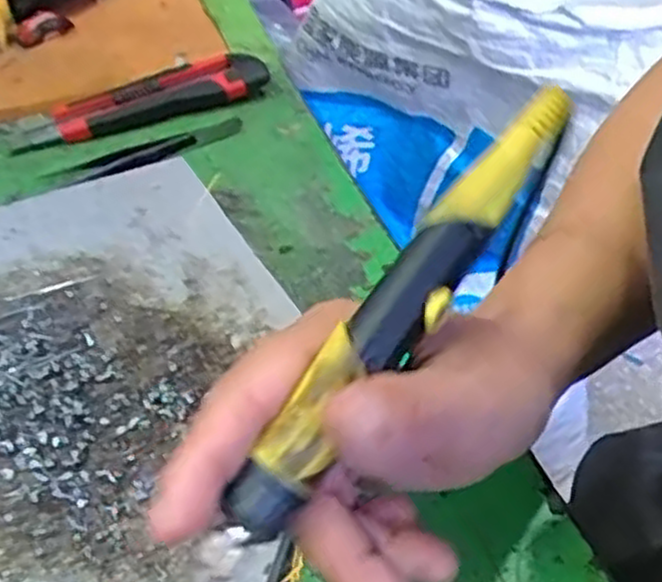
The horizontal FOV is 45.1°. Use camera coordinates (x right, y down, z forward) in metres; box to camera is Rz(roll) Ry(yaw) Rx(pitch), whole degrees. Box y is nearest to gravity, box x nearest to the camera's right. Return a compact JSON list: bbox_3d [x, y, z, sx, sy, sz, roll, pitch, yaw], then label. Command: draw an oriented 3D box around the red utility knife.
[{"bbox_3d":[-0.107,-0.129,0.516,0.138,0.021,0.039,-20,43,-22],"label":"red utility knife"}]

